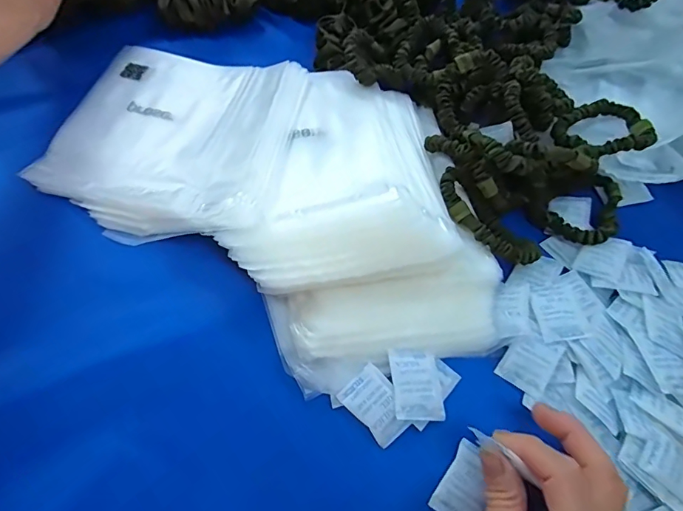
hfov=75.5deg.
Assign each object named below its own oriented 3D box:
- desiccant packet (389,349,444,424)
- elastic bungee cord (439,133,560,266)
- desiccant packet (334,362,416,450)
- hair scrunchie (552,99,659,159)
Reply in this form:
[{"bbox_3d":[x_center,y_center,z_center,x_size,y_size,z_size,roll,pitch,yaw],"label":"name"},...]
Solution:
[{"bbox_3d":[0.050,0.086,0.295,0.032,0.004,0.046,-3,64,-5],"label":"desiccant packet"},{"bbox_3d":[0.113,-0.028,0.350,0.030,0.018,0.096,-39,71,-20],"label":"elastic bungee cord"},{"bbox_3d":[0.024,0.099,0.292,0.032,0.007,0.046,-39,72,-20],"label":"desiccant packet"},{"bbox_3d":[0.231,-0.110,0.385,0.079,0.011,0.071,-31,48,-15],"label":"hair scrunchie"}]

